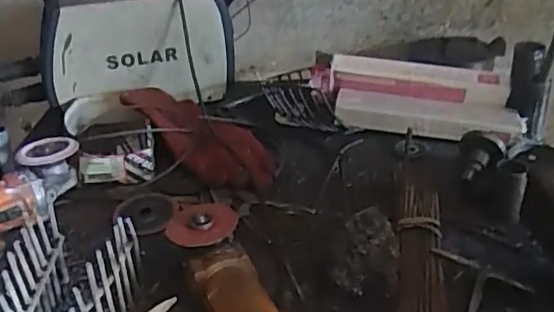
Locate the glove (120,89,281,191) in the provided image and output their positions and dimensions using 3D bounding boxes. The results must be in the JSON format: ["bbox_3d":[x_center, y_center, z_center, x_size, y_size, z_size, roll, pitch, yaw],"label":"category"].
[{"bbox_3d":[-0.123,-0.042,0.986,0.142,0.070,0.335,-22,33,-31],"label":"glove"}]

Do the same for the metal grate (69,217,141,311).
[{"bbox_3d":[-0.188,0.136,0.645,0.026,0.094,0.139,2,28,11],"label":"metal grate"}]

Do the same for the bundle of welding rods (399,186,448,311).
[{"bbox_3d":[0.167,0.138,0.680,0.057,0.034,0.339,2,28,11],"label":"bundle of welding rods"}]

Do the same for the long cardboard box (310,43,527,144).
[{"bbox_3d":[0.235,-0.104,1.024,0.357,0.094,0.126,5,29,16],"label":"long cardboard box"}]

